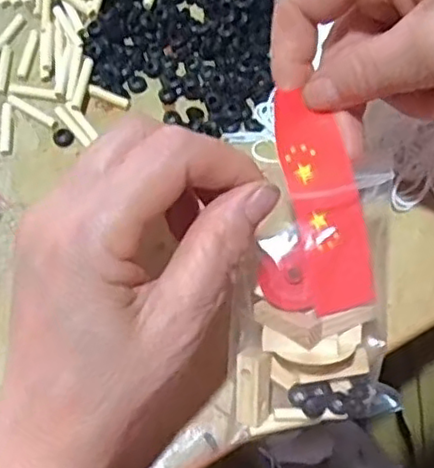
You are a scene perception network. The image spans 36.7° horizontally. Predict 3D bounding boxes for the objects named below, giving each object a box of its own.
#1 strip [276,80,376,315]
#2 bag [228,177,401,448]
[{"bbox_3d":[0.042,-0.013,0.259,0.027,0.010,0.087,-15,90,-5],"label":"strip"},{"bbox_3d":[0.036,0.030,0.271,0.067,0.030,0.096,-10,104,0],"label":"bag"}]

